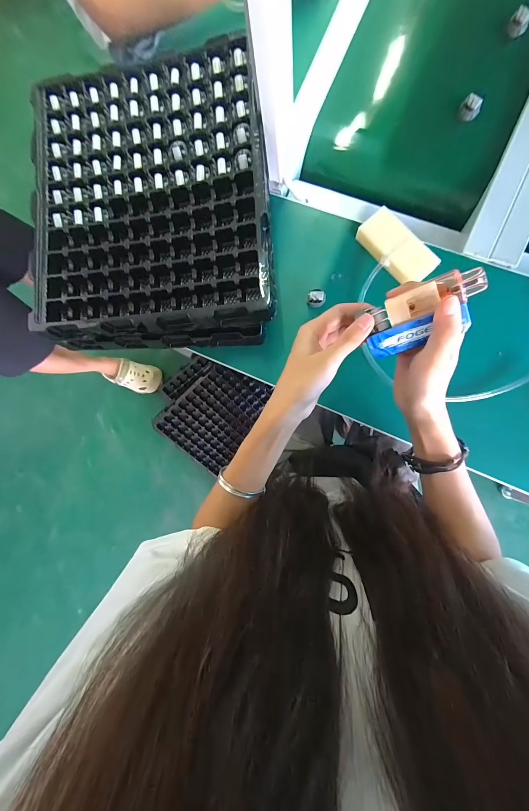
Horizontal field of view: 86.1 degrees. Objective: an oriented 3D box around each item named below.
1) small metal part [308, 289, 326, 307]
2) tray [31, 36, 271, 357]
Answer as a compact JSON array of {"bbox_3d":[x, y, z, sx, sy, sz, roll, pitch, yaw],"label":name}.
[{"bbox_3d":[0.082,-0.168,0.445,0.027,0.017,0.027,0,87,8],"label":"small metal part"},{"bbox_3d":[-0.161,-0.301,0.446,0.353,0.096,0.400,1,87,8],"label":"tray"}]

